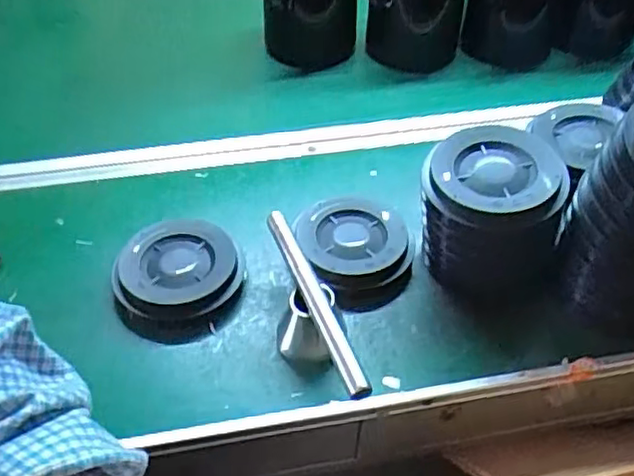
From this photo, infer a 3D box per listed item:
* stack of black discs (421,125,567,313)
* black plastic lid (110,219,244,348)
[{"bbox_3d":[0.158,-0.020,0.613,0.127,0.129,0.110,13,47,13],"label":"stack of black discs"},{"bbox_3d":[-0.130,0.037,0.618,0.115,0.035,0.126,0,45,0],"label":"black plastic lid"}]

